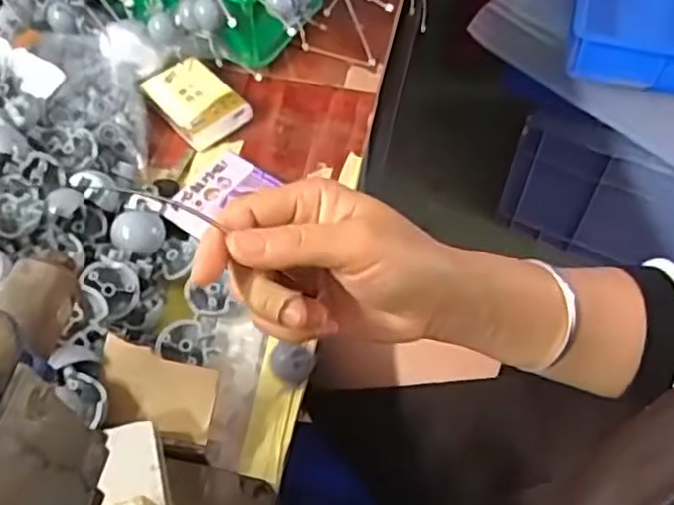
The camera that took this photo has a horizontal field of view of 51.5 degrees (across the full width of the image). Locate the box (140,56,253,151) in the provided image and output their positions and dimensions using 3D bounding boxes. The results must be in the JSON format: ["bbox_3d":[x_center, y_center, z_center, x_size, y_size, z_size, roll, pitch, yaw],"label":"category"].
[{"bbox_3d":[-0.118,-0.125,0.582,0.056,0.025,0.077,-36,64,-21],"label":"box"}]

